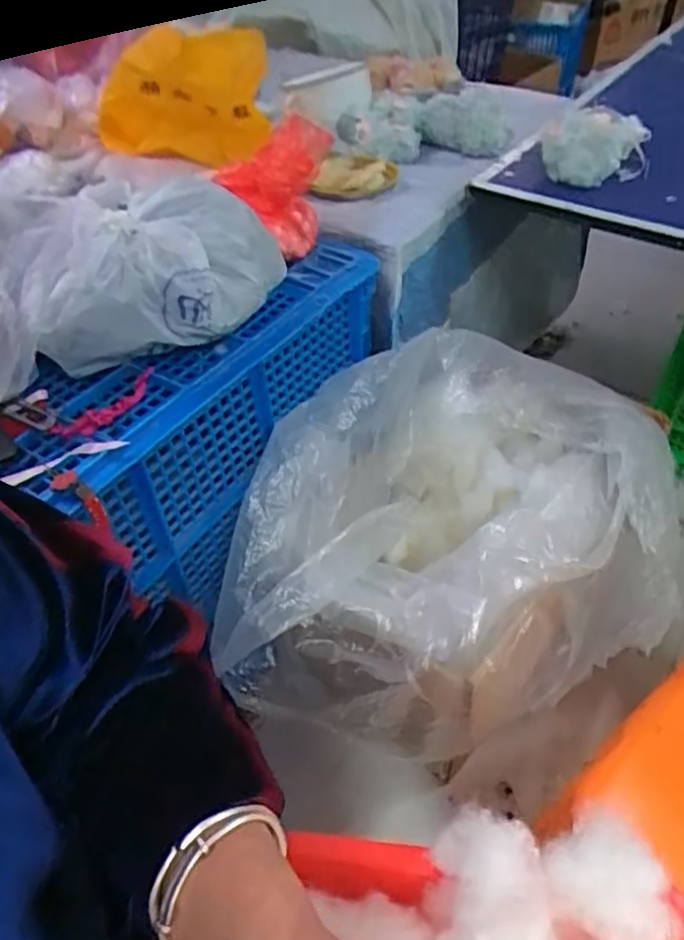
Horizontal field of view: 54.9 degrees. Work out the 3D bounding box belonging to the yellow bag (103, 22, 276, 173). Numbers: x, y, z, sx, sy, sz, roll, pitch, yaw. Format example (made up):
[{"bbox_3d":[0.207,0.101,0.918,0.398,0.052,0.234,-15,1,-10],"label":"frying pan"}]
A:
[{"bbox_3d":[-0.203,-0.452,0.793,0.245,0.155,0.041,13,56,20],"label":"yellow bag"}]

